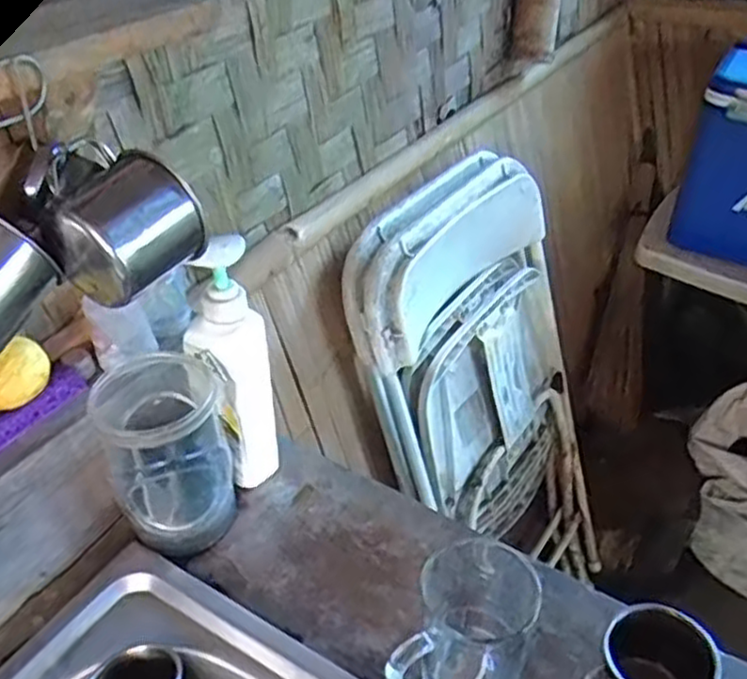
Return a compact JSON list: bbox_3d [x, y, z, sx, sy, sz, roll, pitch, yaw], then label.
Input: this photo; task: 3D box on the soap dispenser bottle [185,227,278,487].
[{"bbox_3d":[-0.119,0.029,0.639,0.060,0.250,0.042,-15,39,-14],"label":"soap dispenser bottle"}]

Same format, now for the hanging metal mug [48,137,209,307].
[{"bbox_3d":[-0.146,-0.070,0.414,0.081,0.063,0.068,27,46,31],"label":"hanging metal mug"}]

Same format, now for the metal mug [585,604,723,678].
[{"bbox_3d":[0.192,0.231,0.505,0.067,0.071,0.079,25,46,32],"label":"metal mug"}]

